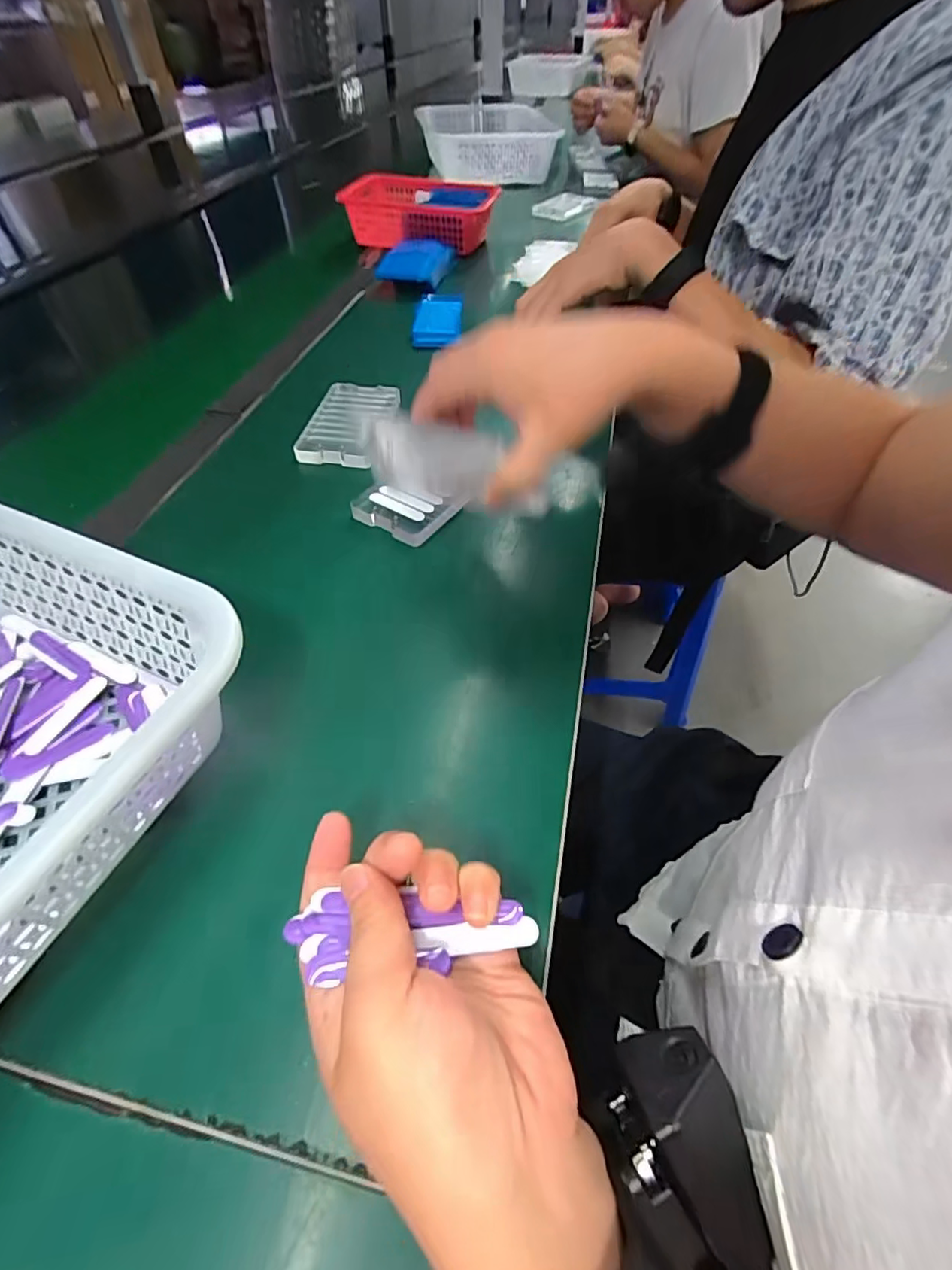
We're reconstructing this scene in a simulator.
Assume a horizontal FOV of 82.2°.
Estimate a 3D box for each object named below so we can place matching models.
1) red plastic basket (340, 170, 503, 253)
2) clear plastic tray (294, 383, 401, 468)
[{"bbox_3d":[-0.084,-0.650,0.860,0.225,0.082,0.152,14,52,12],"label":"red plastic basket"},{"bbox_3d":[-0.116,-0.194,0.505,0.067,0.019,0.121,7,51,7],"label":"clear plastic tray"}]

